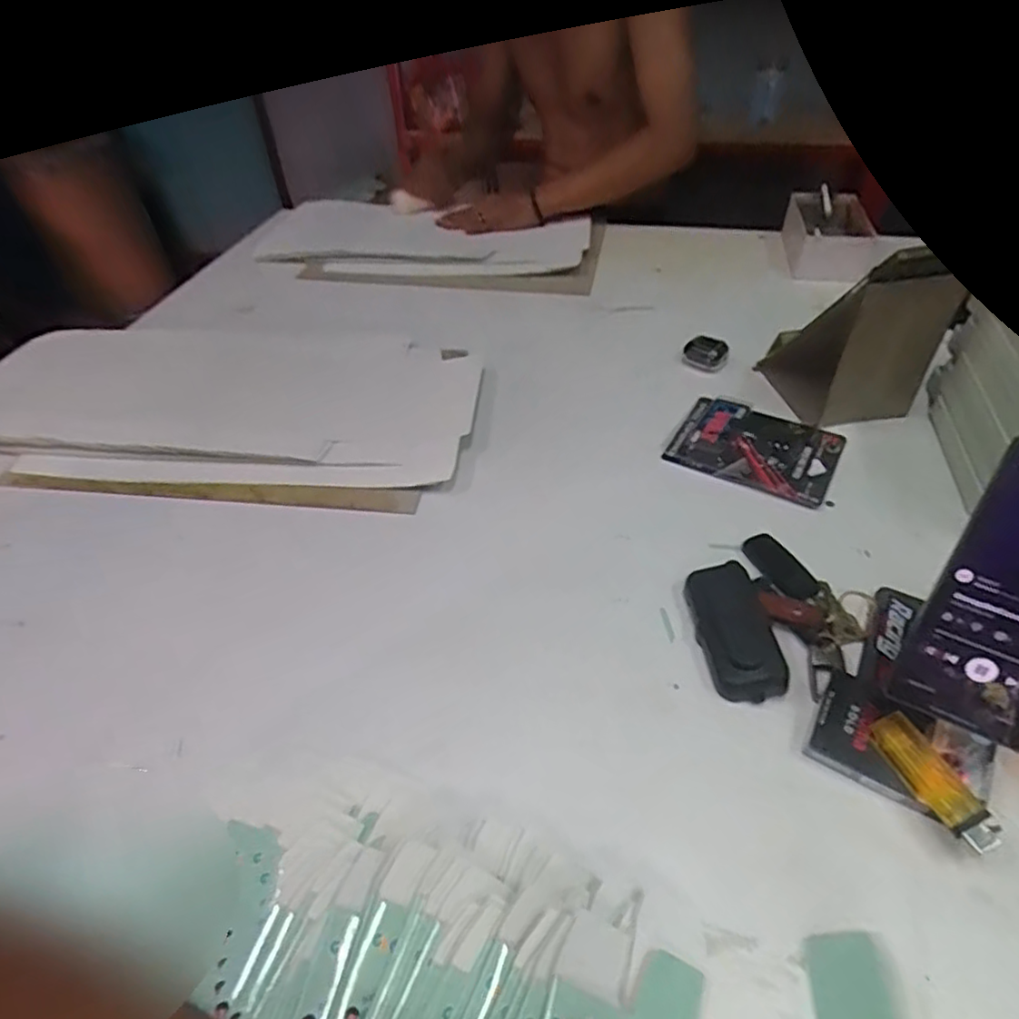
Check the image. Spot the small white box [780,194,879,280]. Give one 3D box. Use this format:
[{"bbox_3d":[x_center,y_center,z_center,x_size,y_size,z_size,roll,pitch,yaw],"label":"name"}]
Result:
[{"bbox_3d":[0.446,-0.381,0.868,0.110,0.059,0.175,7,46,11],"label":"small white box"}]

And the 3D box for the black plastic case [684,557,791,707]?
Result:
[{"bbox_3d":[0.166,0.088,0.459,0.051,0.022,0.103,-8,45,-4],"label":"black plastic case"}]

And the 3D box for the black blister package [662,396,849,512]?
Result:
[{"bbox_3d":[0.243,-0.066,0.616,0.150,0.017,0.112,22,51,23],"label":"black blister package"}]

